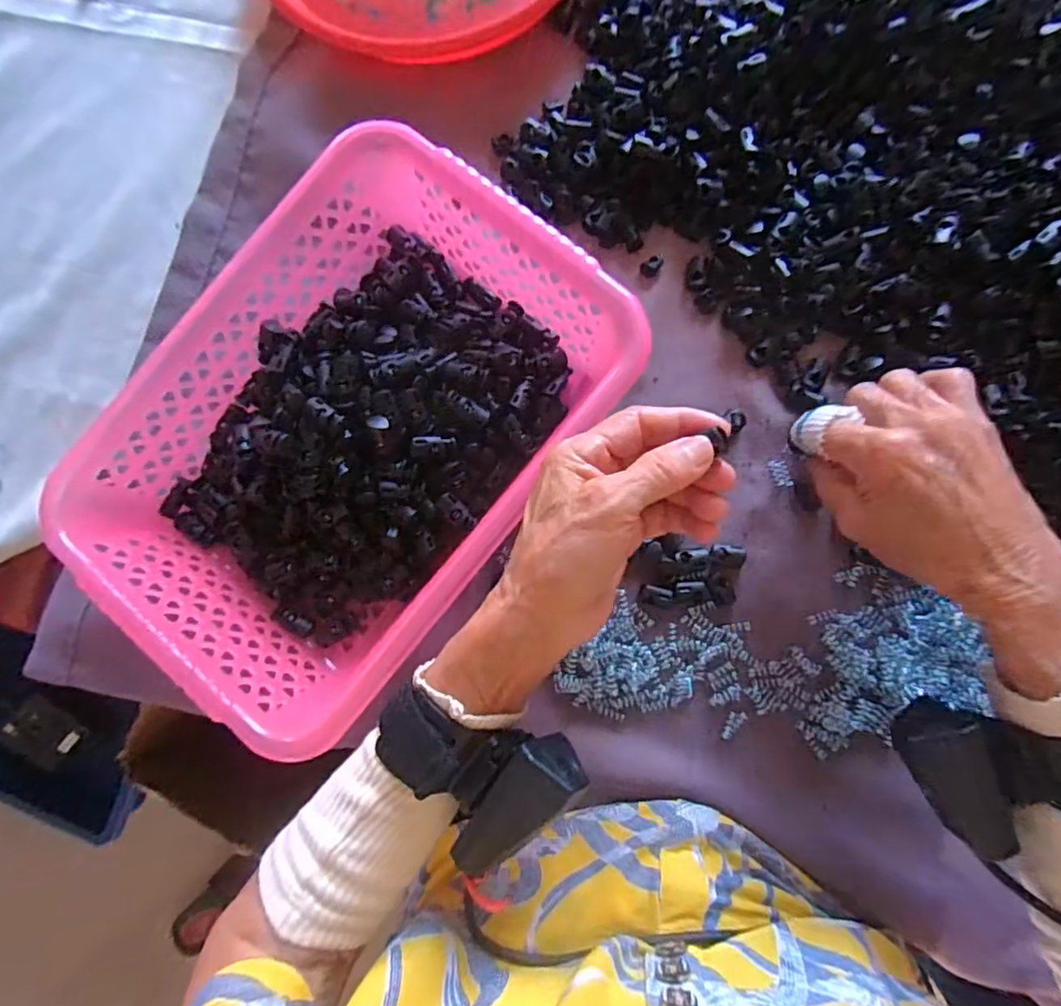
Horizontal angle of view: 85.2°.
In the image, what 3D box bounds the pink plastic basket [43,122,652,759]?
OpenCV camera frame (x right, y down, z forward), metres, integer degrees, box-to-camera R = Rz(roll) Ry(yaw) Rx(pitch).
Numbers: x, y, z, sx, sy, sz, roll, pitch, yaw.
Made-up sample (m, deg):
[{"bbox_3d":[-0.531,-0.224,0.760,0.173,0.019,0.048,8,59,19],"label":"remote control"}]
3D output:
[{"bbox_3d":[-0.101,-0.038,0.347,0.217,0.081,0.301,41,89,7],"label":"pink plastic basket"}]

